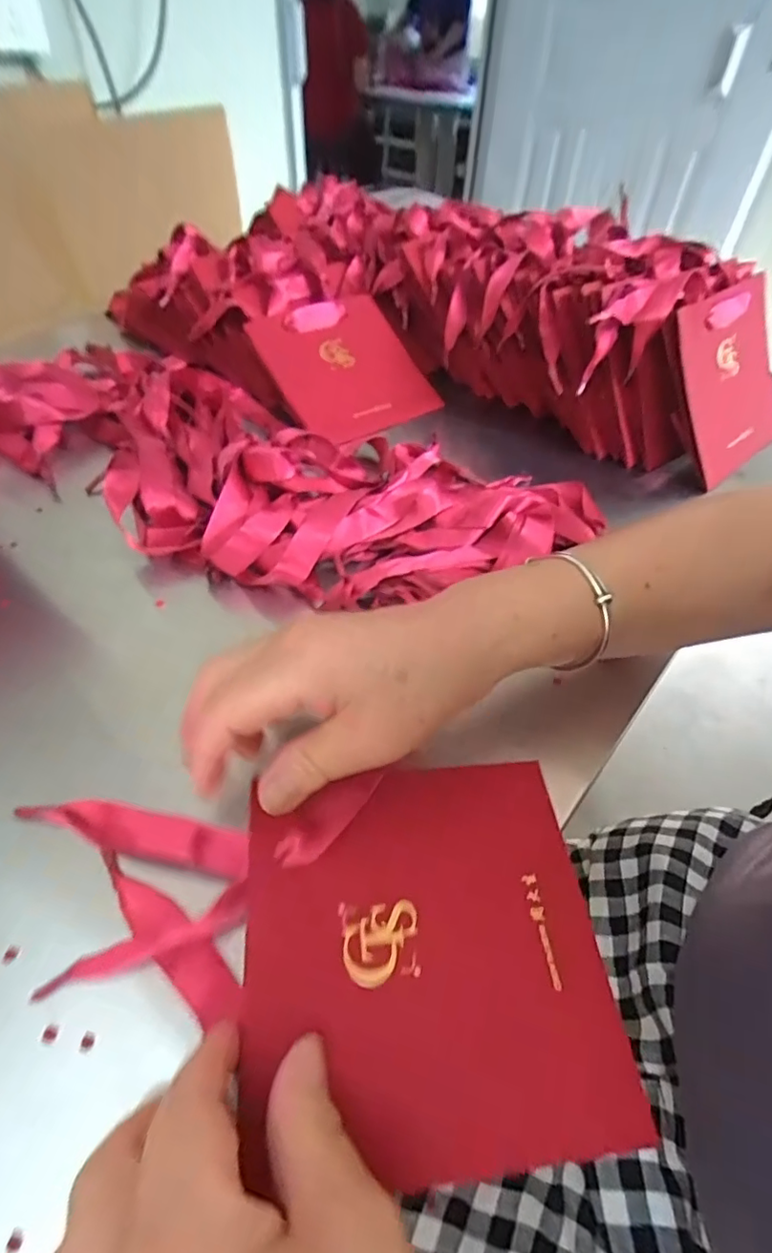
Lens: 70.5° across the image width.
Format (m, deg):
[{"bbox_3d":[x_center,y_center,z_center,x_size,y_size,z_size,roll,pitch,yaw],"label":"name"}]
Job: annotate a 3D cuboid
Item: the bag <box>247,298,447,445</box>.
[{"bbox_3d":[-0.035,-0.244,0.511,0.140,0.013,0.137,-27,86,-21],"label":"bag"}]

